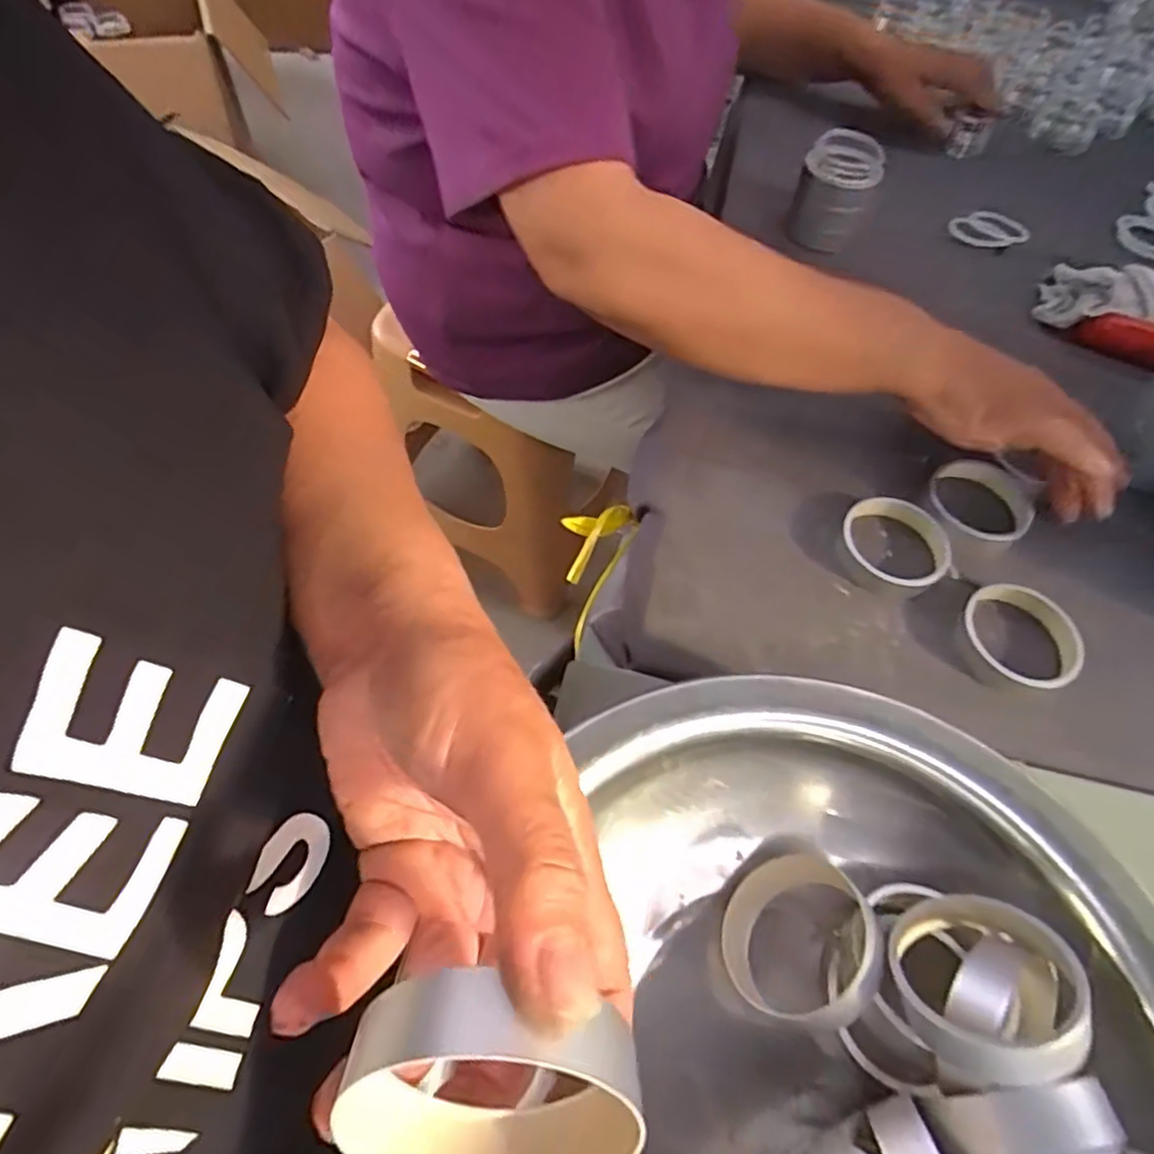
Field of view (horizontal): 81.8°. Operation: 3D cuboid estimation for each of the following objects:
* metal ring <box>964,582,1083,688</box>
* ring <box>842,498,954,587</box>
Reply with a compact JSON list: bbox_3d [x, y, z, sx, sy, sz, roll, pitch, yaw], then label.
[{"bbox_3d":[0.255,0.032,0.384,0.054,0.024,0.062,-36,67,-22],"label":"metal ring"},{"bbox_3d":[0.200,-0.022,0.418,0.065,0.018,0.058,40,65,19],"label":"ring"}]

